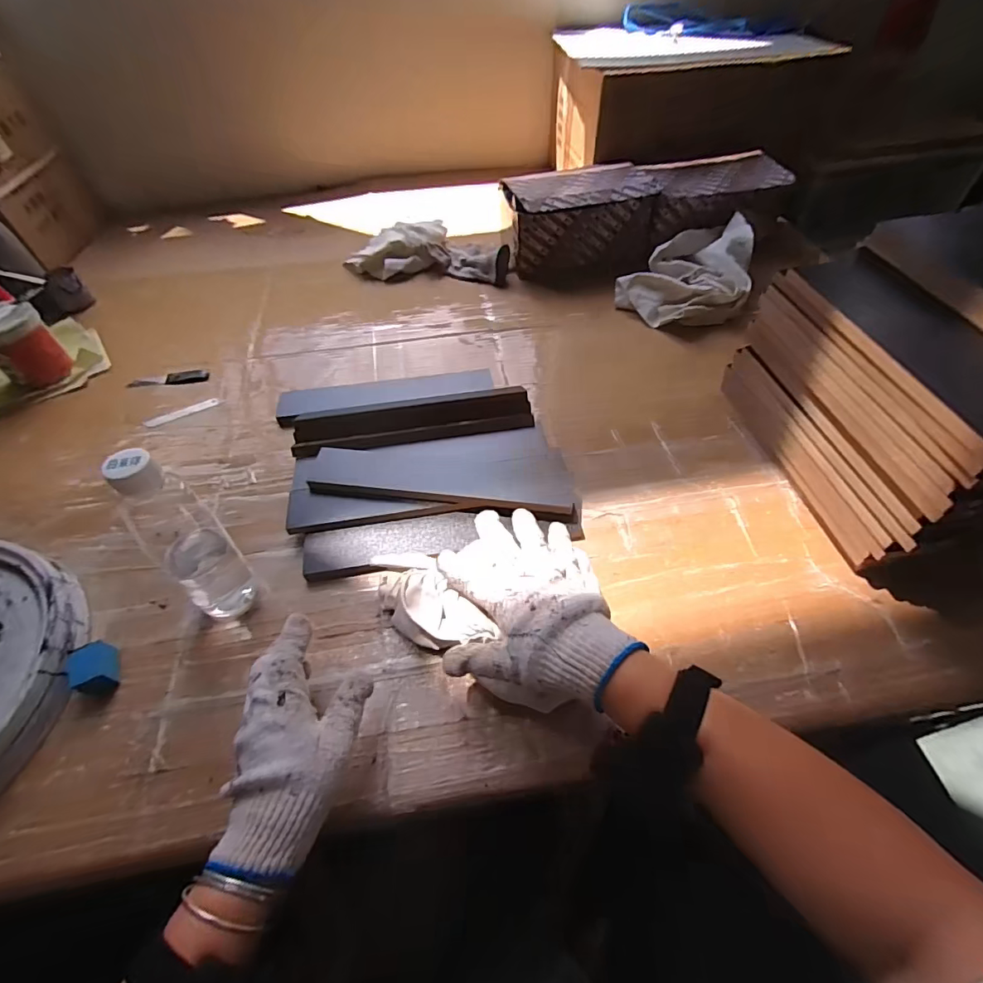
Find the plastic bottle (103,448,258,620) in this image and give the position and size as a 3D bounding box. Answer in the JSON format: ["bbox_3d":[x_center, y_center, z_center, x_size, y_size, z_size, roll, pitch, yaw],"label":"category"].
[{"bbox_3d":[-0.256,0.042,0.405,0.052,0.188,0.057,31,59,24],"label":"plastic bottle"}]

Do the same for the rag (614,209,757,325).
[{"bbox_3d":[0.339,-0.347,0.768,0.265,0.064,0.157,-34,58,-22],"label":"rag"}]

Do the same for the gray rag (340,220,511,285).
[{"bbox_3d":[-0.109,-0.433,0.864,0.300,0.053,0.141,7,53,8],"label":"gray rag"}]

